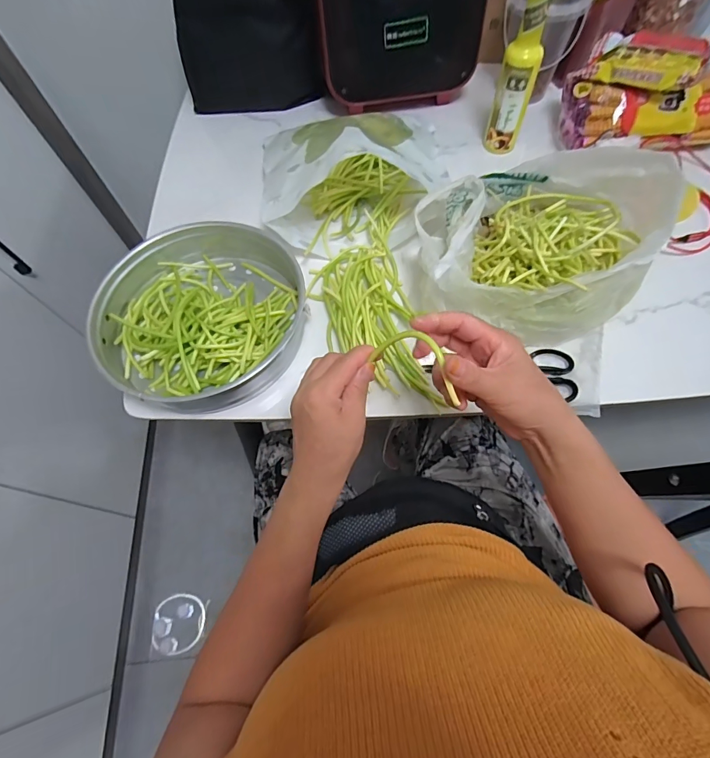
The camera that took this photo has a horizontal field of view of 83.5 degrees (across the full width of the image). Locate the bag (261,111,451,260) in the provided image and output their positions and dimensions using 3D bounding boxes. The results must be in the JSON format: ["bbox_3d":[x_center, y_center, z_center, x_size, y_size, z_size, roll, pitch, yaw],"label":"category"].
[{"bbox_3d":[-0.002,-0.320,0.586,0.270,0.116,0.256,-8,64,-1],"label":"bag"}]

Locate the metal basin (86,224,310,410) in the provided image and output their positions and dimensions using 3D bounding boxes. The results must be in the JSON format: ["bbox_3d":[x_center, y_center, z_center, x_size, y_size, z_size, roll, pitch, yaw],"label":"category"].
[{"bbox_3d":[-0.200,-0.089,0.513,0.247,0.091,0.239,-1,64,3],"label":"metal basin"}]

